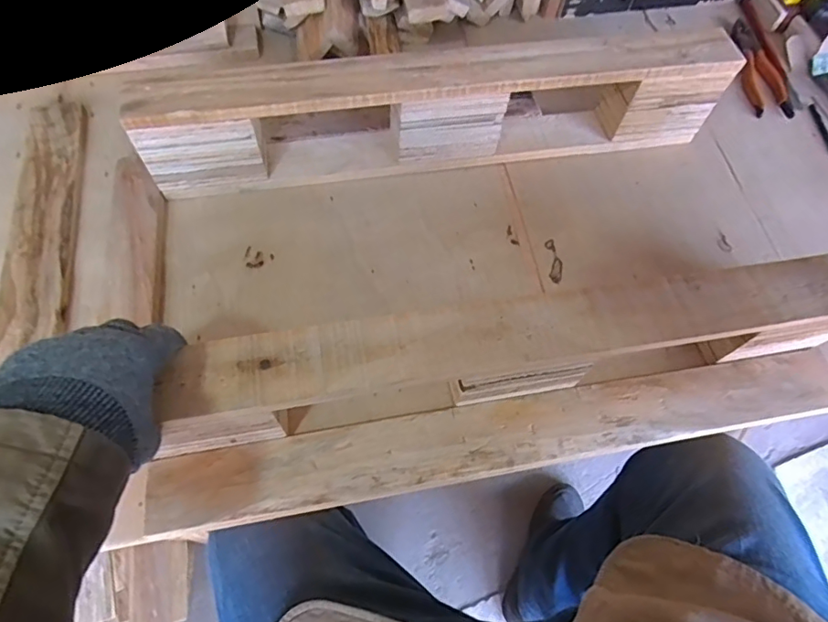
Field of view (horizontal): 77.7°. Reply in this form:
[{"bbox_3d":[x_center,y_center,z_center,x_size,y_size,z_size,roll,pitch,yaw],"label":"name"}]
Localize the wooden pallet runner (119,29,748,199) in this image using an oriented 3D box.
[{"bbox_3d":[0.034,-0.229,0.580,0.640,0.112,0.084,-8,63,-7],"label":"wooden pallet runner"}]

